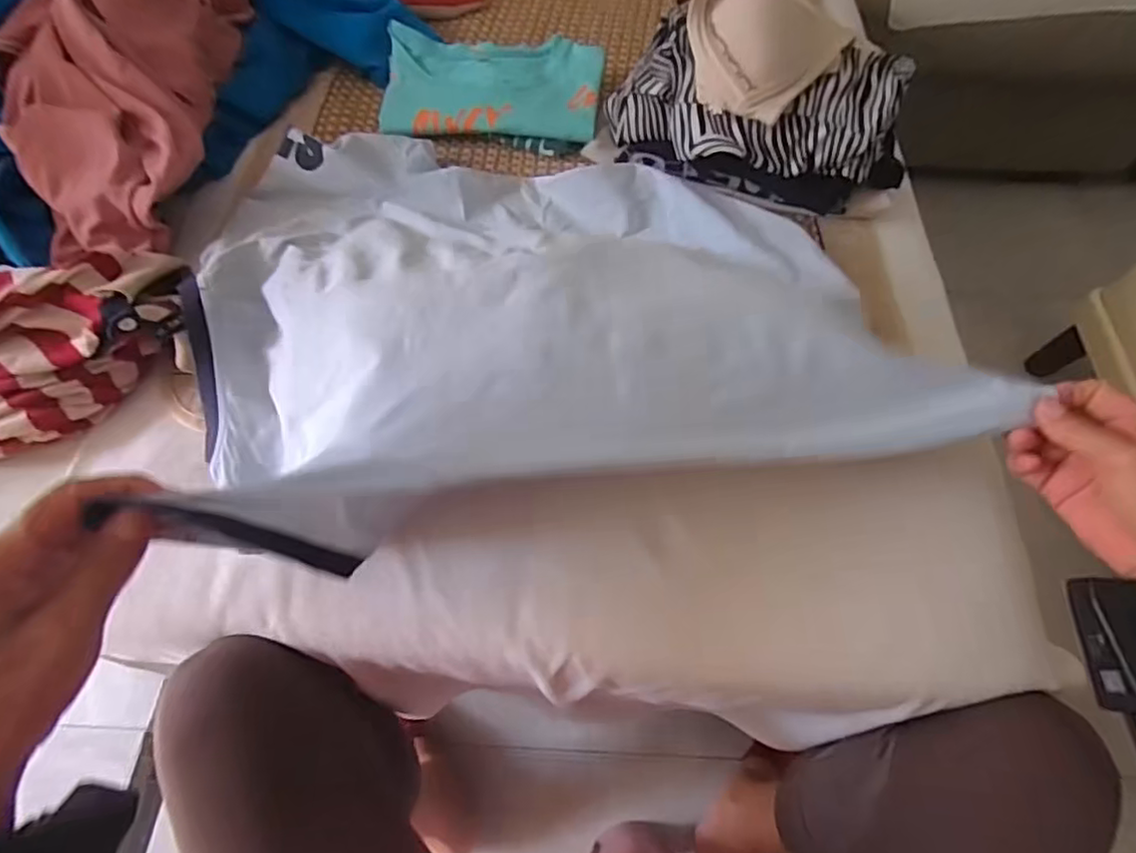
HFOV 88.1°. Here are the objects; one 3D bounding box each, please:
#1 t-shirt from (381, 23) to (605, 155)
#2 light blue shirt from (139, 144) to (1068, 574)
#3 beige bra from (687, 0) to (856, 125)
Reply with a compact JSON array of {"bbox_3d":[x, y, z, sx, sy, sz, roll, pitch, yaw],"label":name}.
[{"bbox_3d":[-0.081,-0.364,0.640,0.227,0.046,0.135,2,61,1],"label":"t-shirt"},{"bbox_3d":[-0.026,-0.126,0.459,0.516,0.129,0.426,-12,62,-7],"label":"light blue shirt"},{"bbox_3d":[0.174,-0.363,0.538,0.153,0.076,0.138,21,63,11],"label":"beige bra"}]

